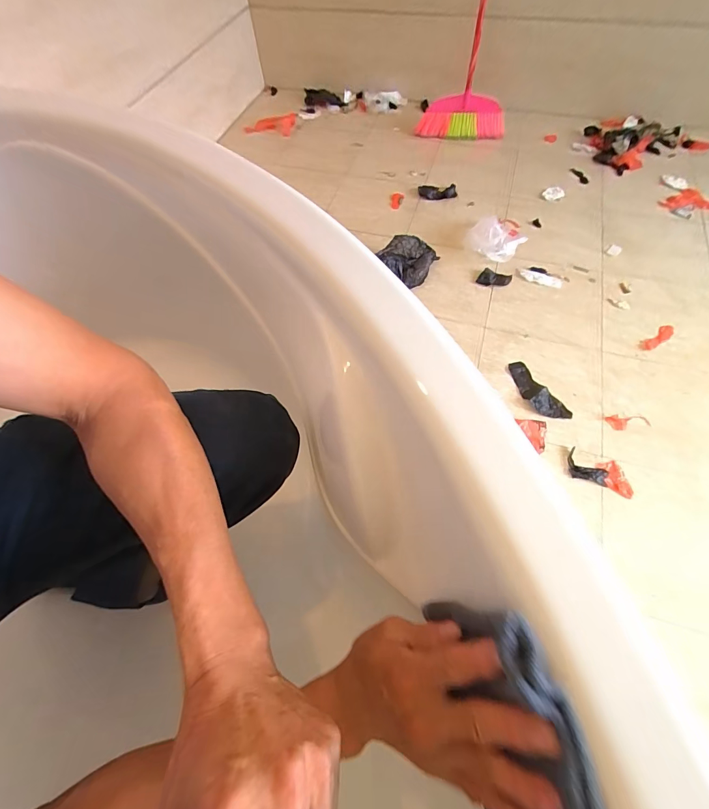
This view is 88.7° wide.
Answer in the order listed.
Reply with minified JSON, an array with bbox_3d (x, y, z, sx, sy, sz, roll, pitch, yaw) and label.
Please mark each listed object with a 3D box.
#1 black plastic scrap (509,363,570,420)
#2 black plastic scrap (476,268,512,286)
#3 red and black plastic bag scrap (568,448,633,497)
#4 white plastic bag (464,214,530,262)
[{"bbox_3d":[0.439,-0.032,0.880,0.064,0.013,0.182,-28,65,-12],"label":"black plastic scrap"},{"bbox_3d":[0.407,-0.365,1.057,0.086,0.013,0.064,21,65,13],"label":"black plastic scrap"},{"bbox_3d":[0.530,0.146,0.784,0.129,0.006,0.069,20,65,12],"label":"red and black plastic bag scrap"},{"bbox_3d":[0.444,-0.514,1.105,0.189,0.058,0.172,-22,64,-9],"label":"white plastic bag"}]

